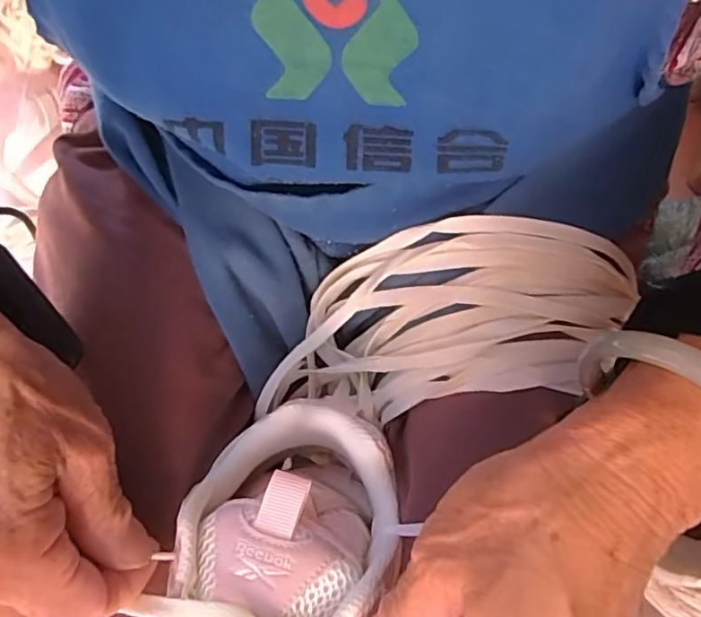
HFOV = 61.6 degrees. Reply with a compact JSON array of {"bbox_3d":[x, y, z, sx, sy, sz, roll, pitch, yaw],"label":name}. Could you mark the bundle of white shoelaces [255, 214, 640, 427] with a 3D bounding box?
[{"bbox_3d":[0.044,0.009,0.305,0.193,0.058,0.090,-18,67,18],"label":"bundle of white shoelaces"}]

